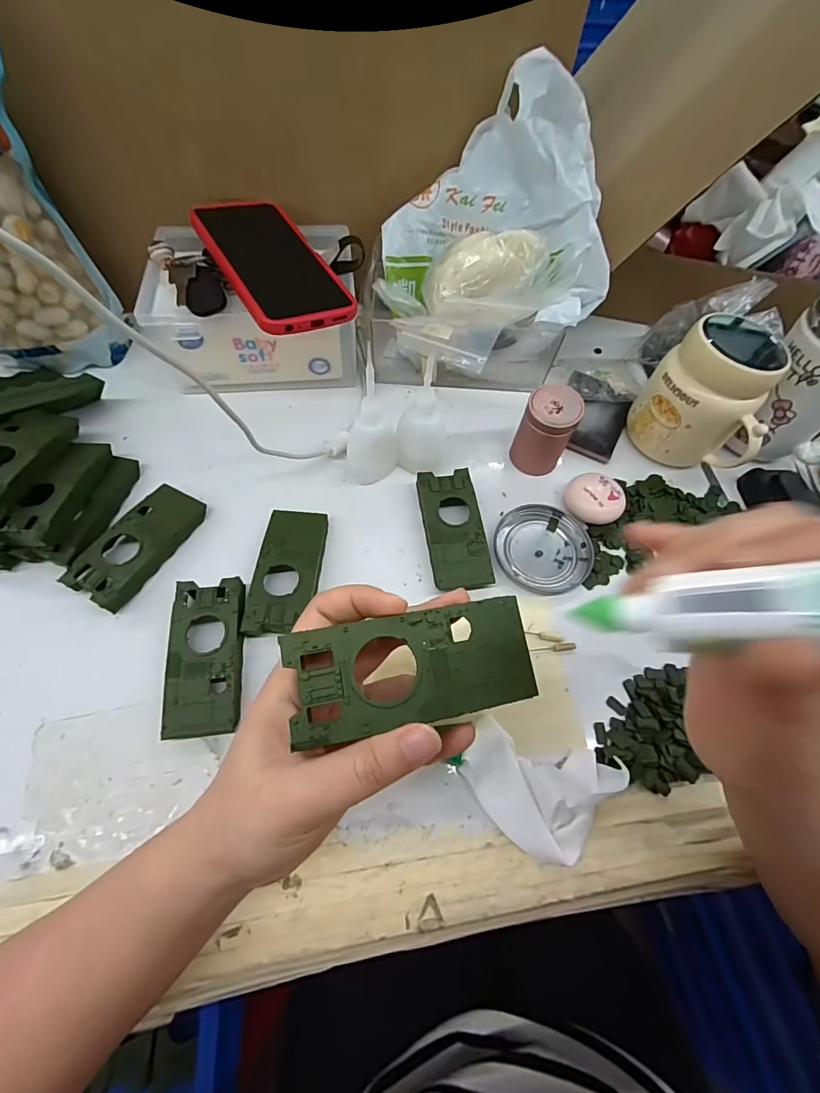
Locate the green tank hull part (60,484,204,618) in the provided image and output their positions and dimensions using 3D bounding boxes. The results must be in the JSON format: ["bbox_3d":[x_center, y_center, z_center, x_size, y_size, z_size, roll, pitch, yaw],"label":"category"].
[{"bbox_3d":[-0.209,-0.003,0.343,0.048,0.019,0.104,23,65,9],"label":"green tank hull part"}]

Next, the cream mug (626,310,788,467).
[{"bbox_3d":[0.259,-0.133,0.379,0.096,0.110,0.085,33,67,13],"label":"cream mug"}]

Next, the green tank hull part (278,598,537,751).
[{"bbox_3d":[0.004,0.051,0.186,0.101,0.011,0.042,-8,64,-13],"label":"green tank hull part"}]

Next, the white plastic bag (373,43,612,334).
[{"bbox_3d":[0.076,-0.286,0.383,0.196,0.107,0.168,-6,62,-6],"label":"white plastic bag"}]

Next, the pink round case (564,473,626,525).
[{"bbox_3d":[0.159,-0.042,0.381,0.044,0.020,0.048,1,64,-2],"label":"pink round case"}]

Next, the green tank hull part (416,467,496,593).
[{"bbox_3d":[0.036,-0.015,0.364,0.046,0.019,0.103,-7,64,-6],"label":"green tank hull part"}]

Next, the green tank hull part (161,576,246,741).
[{"bbox_3d":[-0.139,0.075,0.307,0.049,0.018,0.104,-4,64,-5],"label":"green tank hull part"}]

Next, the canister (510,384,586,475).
[{"bbox_3d":[0.117,-0.100,0.383,0.044,0.065,0.038,22,65,8],"label":"canister"}]

